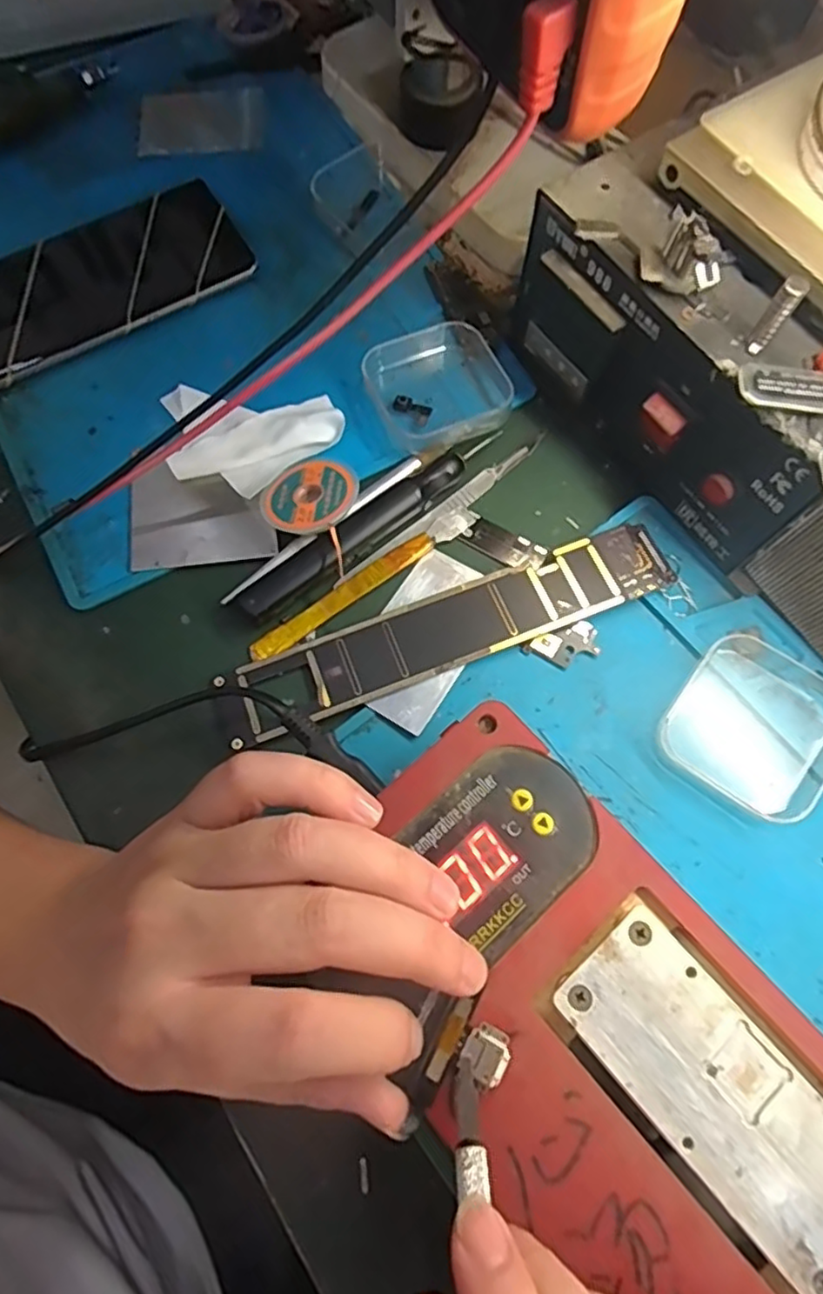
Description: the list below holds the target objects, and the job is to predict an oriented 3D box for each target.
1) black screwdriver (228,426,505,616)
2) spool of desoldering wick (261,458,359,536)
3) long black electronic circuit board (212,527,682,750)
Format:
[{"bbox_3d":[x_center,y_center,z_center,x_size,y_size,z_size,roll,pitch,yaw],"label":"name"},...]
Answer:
[{"bbox_3d":[-0.017,-0.058,0.294,0.141,0.014,0.015,-36,76,-10],"label":"black screwdriver"},{"bbox_3d":[-0.046,-0.069,0.294,0.041,0.006,0.041,-5,60,8],"label":"spool of desoldering wick"},{"bbox_3d":[0.017,-0.007,0.282,0.203,0.006,0.034,-20,74,-5],"label":"long black electronic circuit board"}]

